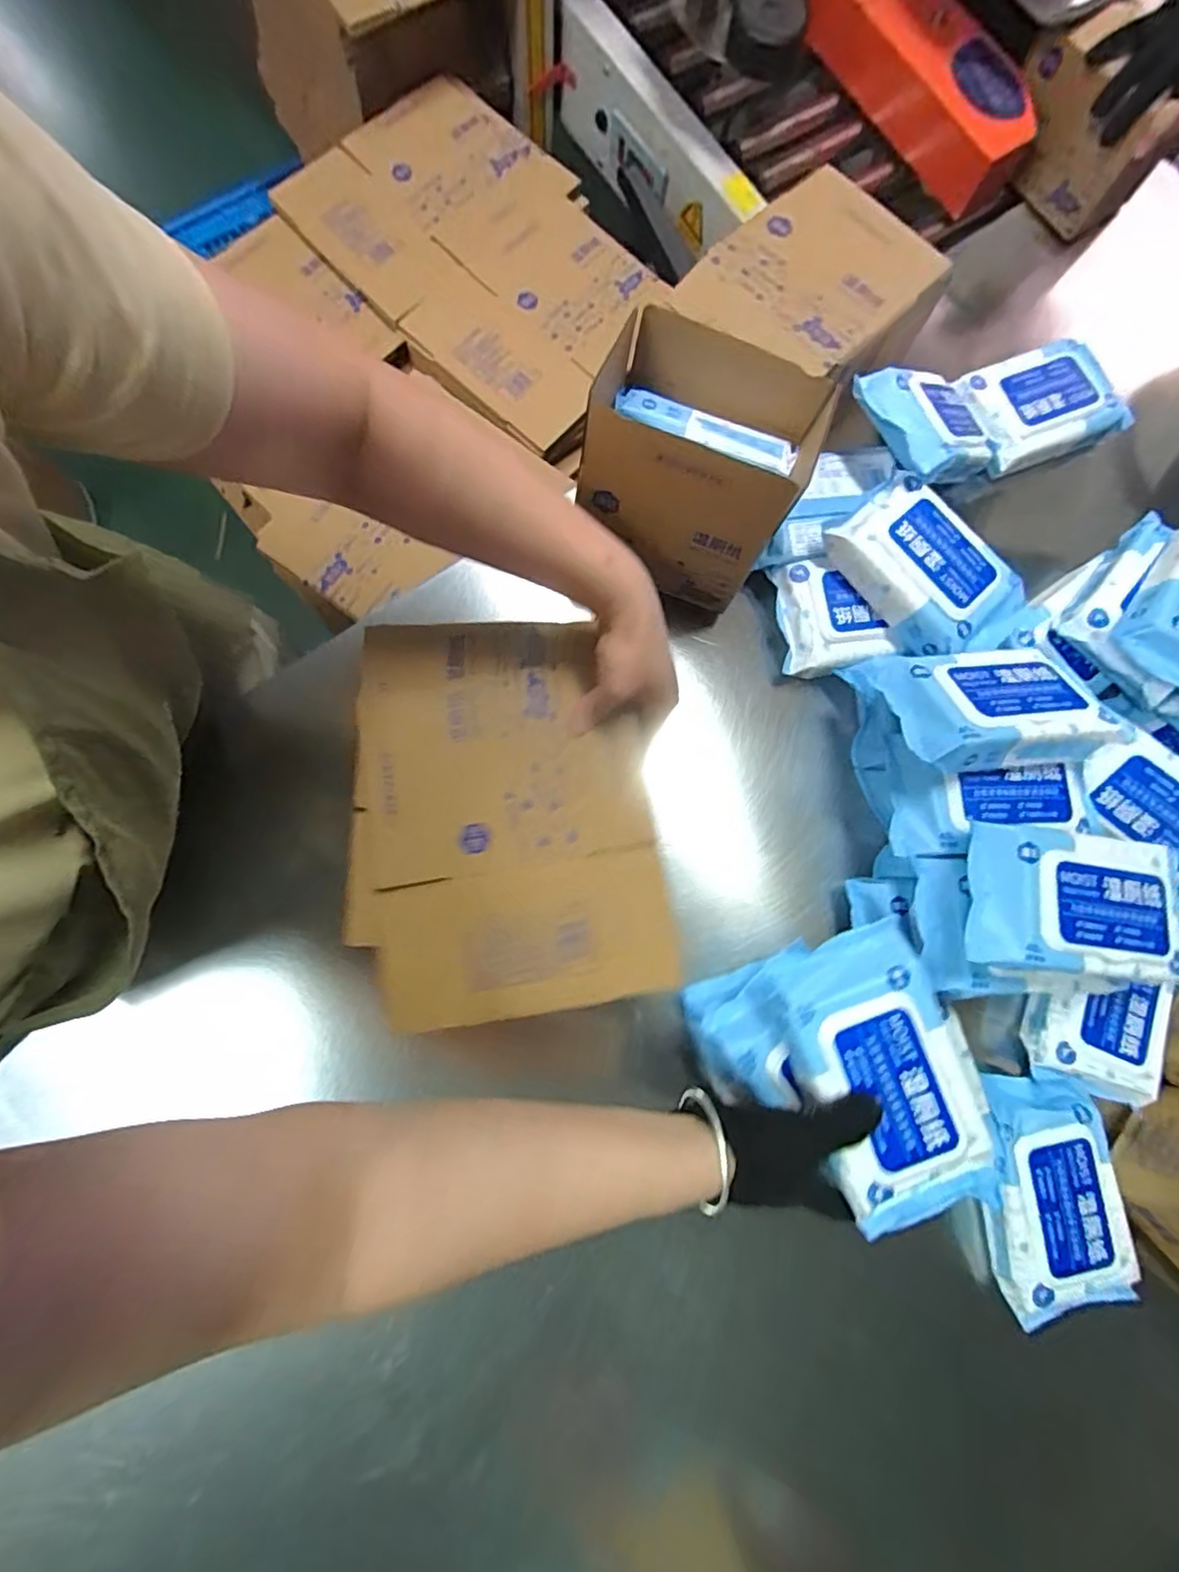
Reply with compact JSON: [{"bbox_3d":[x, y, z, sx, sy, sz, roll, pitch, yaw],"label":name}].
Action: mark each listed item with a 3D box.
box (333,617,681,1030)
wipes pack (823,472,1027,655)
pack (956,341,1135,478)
[{"bbox_3d":[-0.068,0.015,0.448,0.217,0.022,0.297,-8,80,-3],"label":"box"},{"bbox_3d":[0.295,-0.190,0.527,0.107,0.047,0.156,-40,83,-8],"label":"wipes pack"},{"bbox_3d":[0.460,-0.382,0.605,0.152,0.042,0.104,-26,81,-6],"label":"pack"}]

